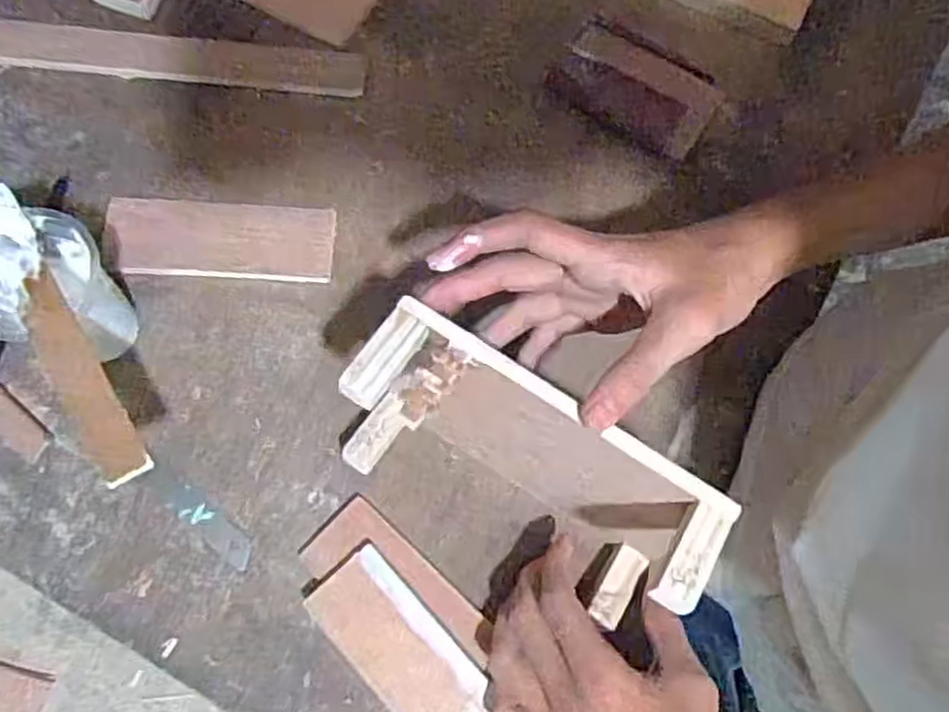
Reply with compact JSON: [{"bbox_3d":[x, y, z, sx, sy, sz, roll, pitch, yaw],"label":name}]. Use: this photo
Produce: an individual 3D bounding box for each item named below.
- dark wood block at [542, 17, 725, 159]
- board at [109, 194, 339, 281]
[{"bbox_3d":[0.112,-0.186,0.520,0.109,0.013,0.066,30,77,6],"label":"dark wood block"},{"bbox_3d":[-0.165,-0.076,0.489,0.144,0.008,0.052,3,76,0],"label":"board"}]

